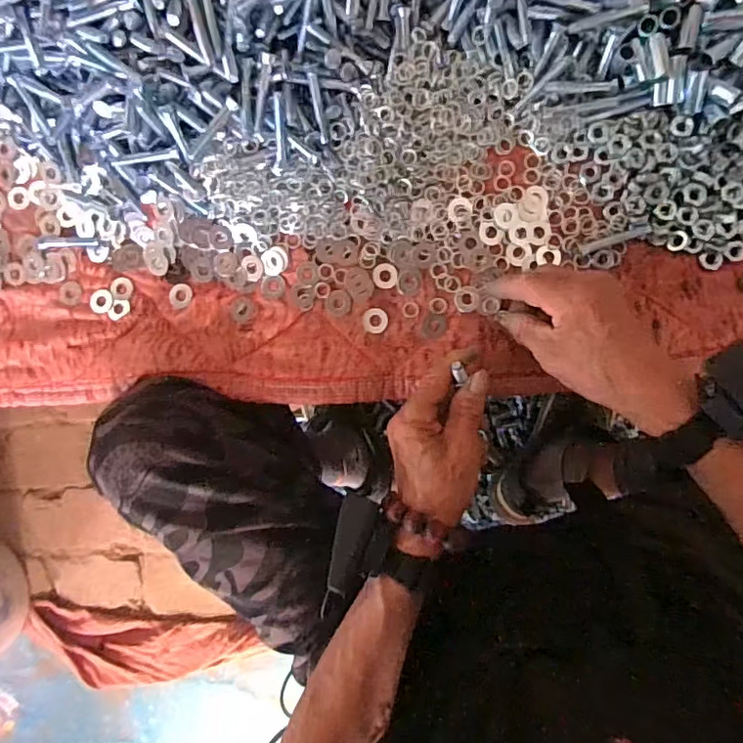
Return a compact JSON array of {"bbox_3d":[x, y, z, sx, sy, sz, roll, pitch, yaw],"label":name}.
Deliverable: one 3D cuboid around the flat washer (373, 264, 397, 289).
[{"bbox_3d":[0.011,-0.081,0.482,0.020,0.004,0.021,0,94,6],"label":"flat washer"}]

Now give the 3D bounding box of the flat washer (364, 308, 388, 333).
[{"bbox_3d":[0.003,-0.043,0.484,0.021,0.004,0.020,-1,94,6],"label":"flat washer"}]

